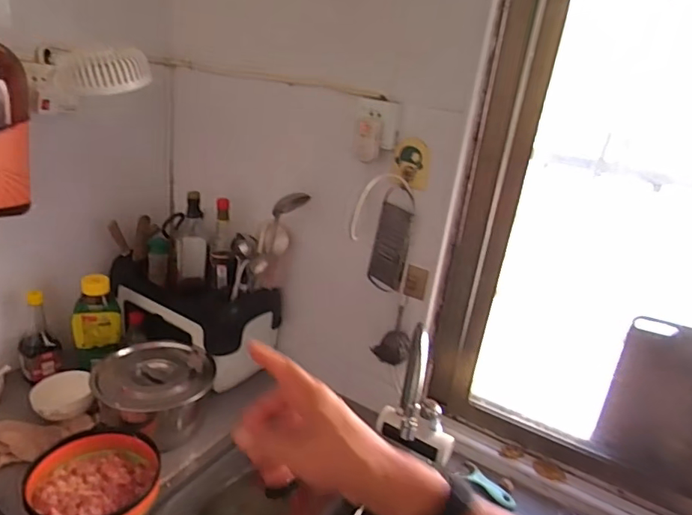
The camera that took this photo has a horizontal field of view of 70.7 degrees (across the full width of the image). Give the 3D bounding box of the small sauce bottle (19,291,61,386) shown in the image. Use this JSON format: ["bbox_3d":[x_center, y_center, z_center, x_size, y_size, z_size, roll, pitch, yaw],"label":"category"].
[{"bbox_3d":[-0.670,0.164,1.062,0.074,0.182,0.085,-9,27,-36],"label":"small sauce bottle"}]

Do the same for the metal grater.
[{"bbox_3d":[0.093,-0.035,1.003,0.016,0.218,0.085,-14,30,-43],"label":"metal grater"}]

